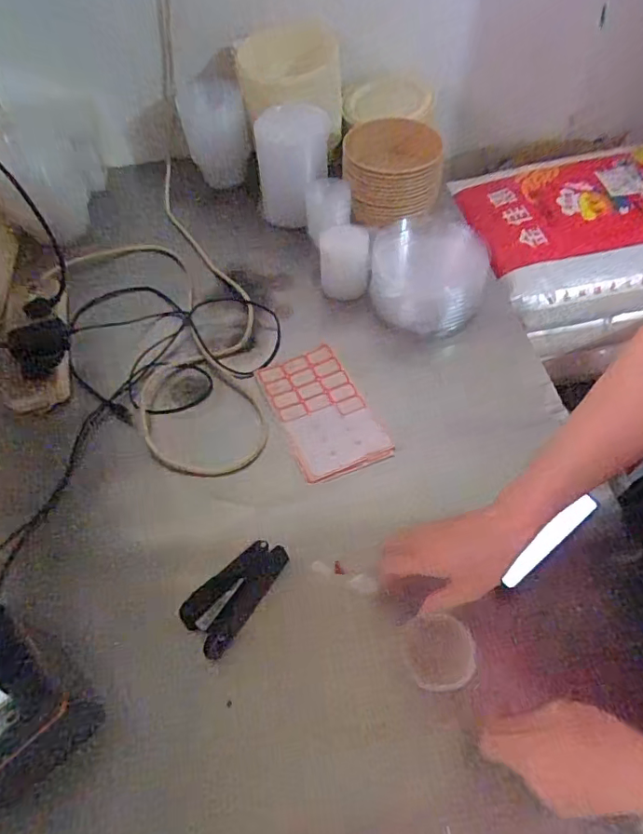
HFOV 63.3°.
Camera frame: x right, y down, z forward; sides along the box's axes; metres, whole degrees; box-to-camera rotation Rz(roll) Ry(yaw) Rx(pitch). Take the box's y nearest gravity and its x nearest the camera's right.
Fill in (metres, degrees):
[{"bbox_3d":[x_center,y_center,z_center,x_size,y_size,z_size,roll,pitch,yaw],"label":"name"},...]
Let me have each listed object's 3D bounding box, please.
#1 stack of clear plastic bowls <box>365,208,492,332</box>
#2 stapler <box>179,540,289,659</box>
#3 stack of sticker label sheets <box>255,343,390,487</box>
[{"bbox_3d":[0.159,-0.205,0.802,0.166,0.117,0.178,-3,55,0],"label":"stack of clear plastic bowls"},{"bbox_3d":[-0.087,0.190,0.560,0.122,0.028,0.061,-37,62,-21],"label":"stapler"},{"bbox_3d":[0.000,-0.012,0.720,0.120,0.013,0.204,-21,57,-12],"label":"stack of sticker label sheets"}]

